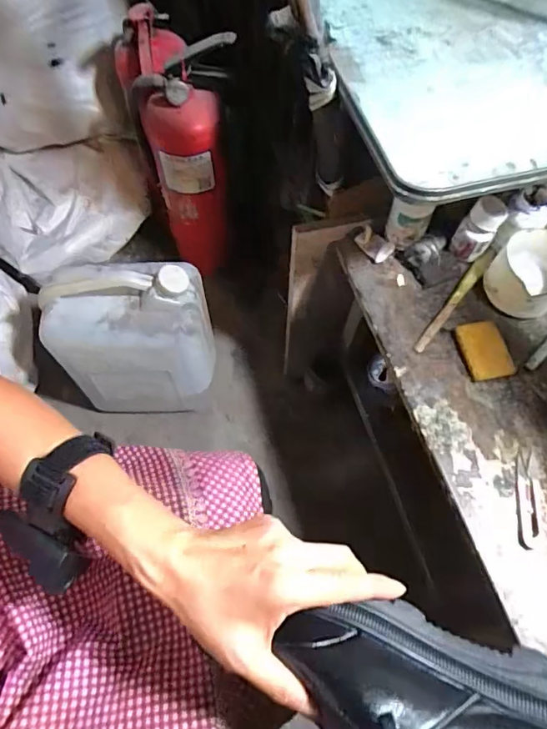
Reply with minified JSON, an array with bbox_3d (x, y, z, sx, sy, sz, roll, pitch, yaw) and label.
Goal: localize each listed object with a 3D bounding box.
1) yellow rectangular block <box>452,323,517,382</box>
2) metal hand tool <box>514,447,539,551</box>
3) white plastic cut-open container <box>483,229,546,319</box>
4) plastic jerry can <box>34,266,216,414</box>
[{"bbox_3d":[0.247,-0.017,0.587,0.054,0.009,0.071,-11,64,-6],"label":"yellow rectangular block"},{"bbox_3d":[0.261,0.139,0.518,0.020,0.005,0.099,10,64,5],"label":"metal hand tool"},{"bbox_3d":[0.308,-0.108,0.604,0.091,0.056,0.095,40,70,17],"label":"white plastic cut-open container"},{"bbox_3d":[-0.221,-0.031,0.833,0.231,0.310,0.130,-5,64,-3],"label":"plastic jerry can"}]

